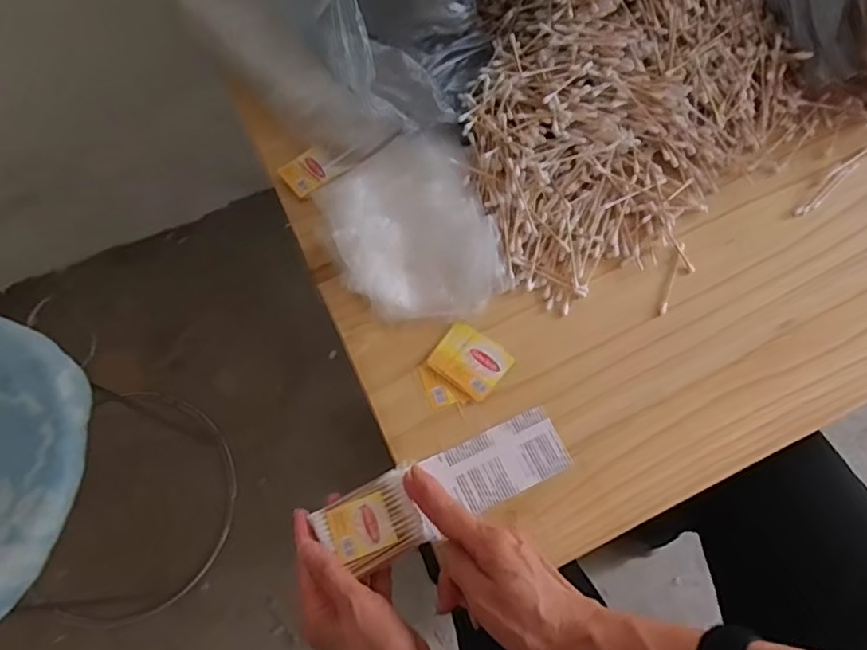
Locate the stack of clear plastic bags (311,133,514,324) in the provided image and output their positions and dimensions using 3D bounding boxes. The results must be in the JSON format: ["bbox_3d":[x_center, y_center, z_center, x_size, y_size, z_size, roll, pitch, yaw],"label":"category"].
[{"bbox_3d":[-0.018,-0.085,0.515,0.135,0.037,0.165,-22,70,-8],"label":"stack of clear plastic bags"}]

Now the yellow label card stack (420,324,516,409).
[{"bbox_3d":[0.024,0.036,0.490,0.058,0.006,0.071,37,74,13],"label":"yellow label card stack"}]

